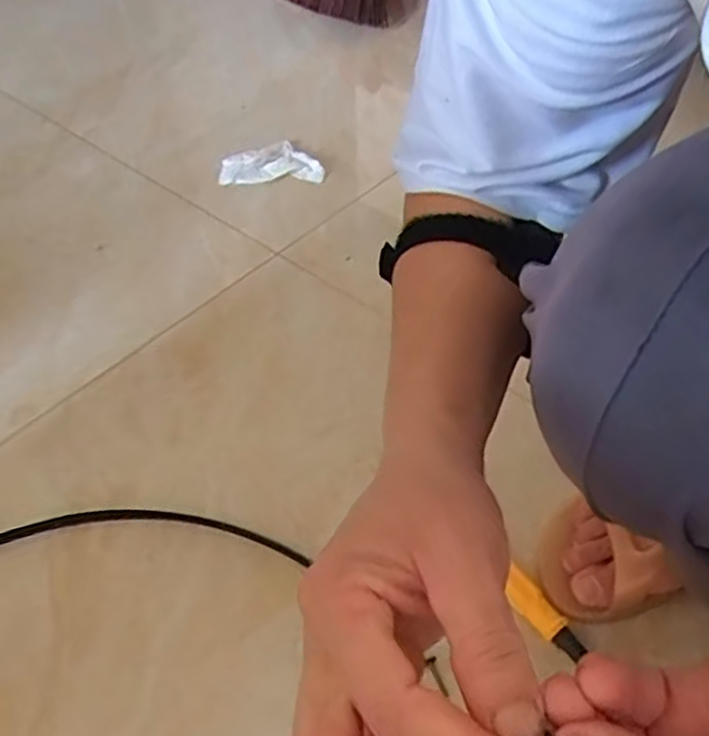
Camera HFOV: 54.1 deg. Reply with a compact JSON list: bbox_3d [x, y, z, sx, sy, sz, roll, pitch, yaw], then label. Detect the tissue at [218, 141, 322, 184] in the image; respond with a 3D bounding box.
[{"bbox_3d":[-0.100,-0.254,0.842,0.121,0.024,0.073,-2,48,0],"label":"tissue"}]

